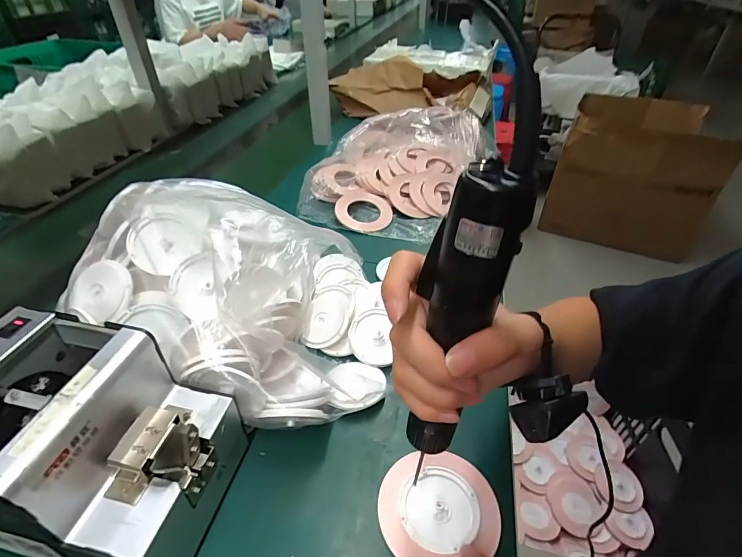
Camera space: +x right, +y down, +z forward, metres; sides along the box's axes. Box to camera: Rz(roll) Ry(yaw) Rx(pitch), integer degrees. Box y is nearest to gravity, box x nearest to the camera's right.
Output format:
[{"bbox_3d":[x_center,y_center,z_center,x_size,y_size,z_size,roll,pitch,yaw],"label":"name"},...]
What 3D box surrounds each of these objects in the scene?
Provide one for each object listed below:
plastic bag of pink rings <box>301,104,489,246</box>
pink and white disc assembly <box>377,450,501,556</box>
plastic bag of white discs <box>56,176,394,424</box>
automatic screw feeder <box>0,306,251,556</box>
[{"bbox_3d":[0.060,-0.232,0.769,0.318,0.126,0.361,9,40,11],"label":"plastic bag of pink rings"},{"bbox_3d":[0.059,0.198,0.339,0.100,0.012,0.095,-2,44,2],"label":"pink and white disc assembly"},{"bbox_3d":[-0.130,-0.004,0.445,0.317,0.175,0.266,11,42,18],"label":"plastic bag of white discs"},{"bbox_3d":[-0.208,0.128,0.300,0.164,0.155,0.134,4,41,11],"label":"automatic screw feeder"}]

